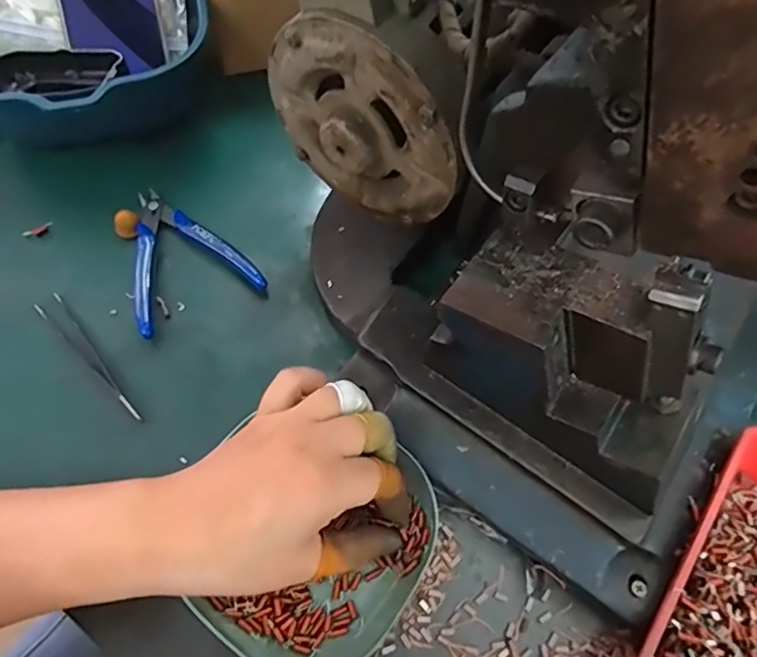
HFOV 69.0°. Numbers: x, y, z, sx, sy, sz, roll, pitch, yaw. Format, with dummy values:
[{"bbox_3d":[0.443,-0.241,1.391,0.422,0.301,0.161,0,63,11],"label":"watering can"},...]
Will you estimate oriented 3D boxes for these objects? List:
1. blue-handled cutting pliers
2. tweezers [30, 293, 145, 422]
[{"bbox_3d":[-0.145,-0.057,0.400,0.088,0.016,0.111,-26,70,-14],"label":"blue-handled cutting pliers"},{"bbox_3d":[-0.190,0.017,0.358,0.016,0.012,0.113,-39,72,-18],"label":"tweezers"}]

